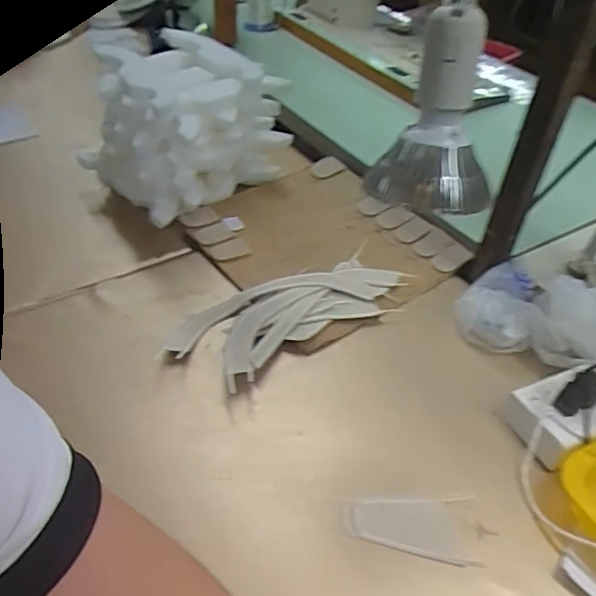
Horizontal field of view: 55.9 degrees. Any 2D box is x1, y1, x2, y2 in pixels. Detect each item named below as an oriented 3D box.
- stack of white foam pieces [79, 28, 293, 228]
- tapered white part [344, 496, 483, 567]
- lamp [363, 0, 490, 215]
[{"bbox_3d":[-0.156,-0.239,0.773,0.224,0.156,0.187,-31,54,-31],"label":"stack of white foam pieces"},{"bbox_3d":[0.093,0.192,0.470,0.104,0.004,0.056,3,44,-1],"label":"tapered white part"},{"bbox_3d":[0.097,-0.128,0.383,0.078,0.137,0.071,9,20,6],"label":"lamp"}]

